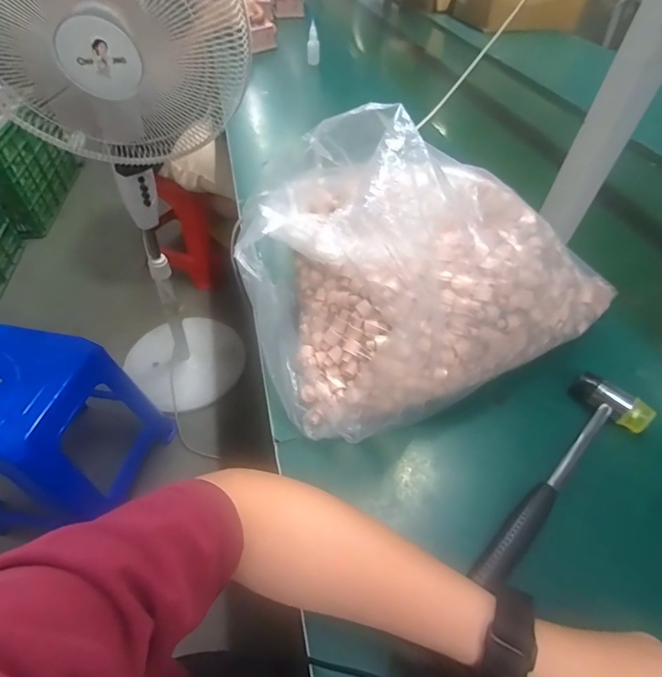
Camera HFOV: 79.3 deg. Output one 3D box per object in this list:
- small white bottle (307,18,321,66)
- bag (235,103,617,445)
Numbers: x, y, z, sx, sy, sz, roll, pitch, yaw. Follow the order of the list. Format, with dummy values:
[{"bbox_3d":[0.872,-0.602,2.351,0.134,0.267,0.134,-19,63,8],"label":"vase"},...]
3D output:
[{"bbox_3d":[-0.047,-0.802,1.089,0.035,0.091,0.034,0,50,-2],"label":"small white bottle"},{"bbox_3d":[0.096,-0.082,0.399,0.342,0.177,0.233,-21,53,-18],"label":"bag"}]

